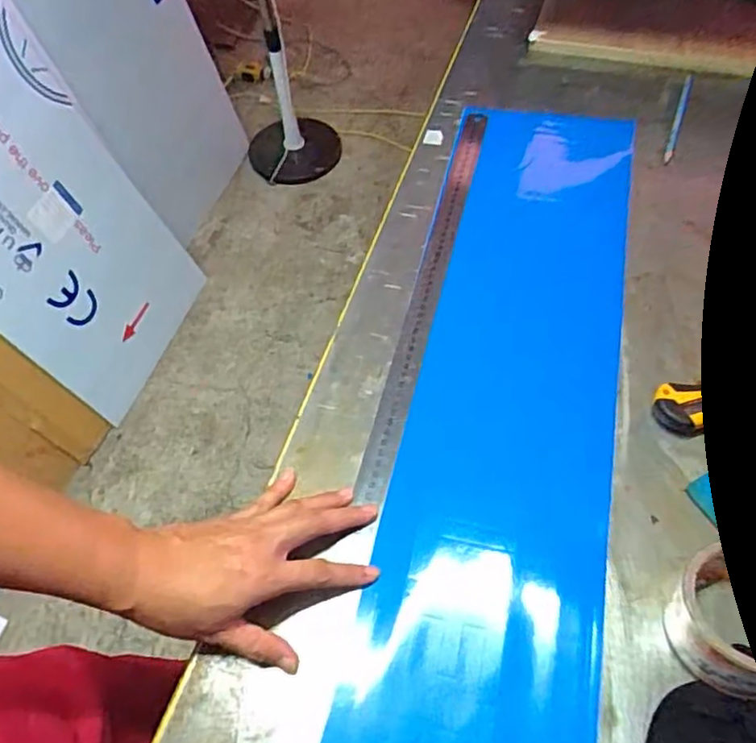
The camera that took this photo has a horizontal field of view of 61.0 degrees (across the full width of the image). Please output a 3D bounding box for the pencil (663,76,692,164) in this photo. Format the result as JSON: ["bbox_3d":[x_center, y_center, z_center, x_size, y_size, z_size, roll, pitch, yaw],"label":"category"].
[{"bbox_3d":[0.350,-0.297,0.745,0.009,0.004,0.153,18,60,15],"label":"pencil"}]

